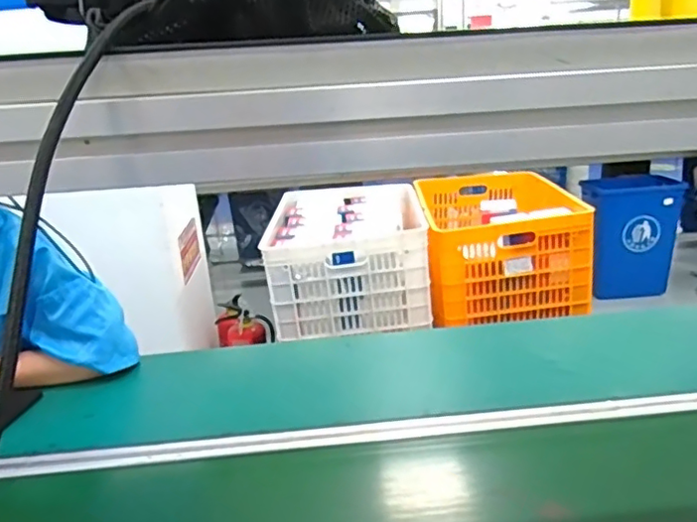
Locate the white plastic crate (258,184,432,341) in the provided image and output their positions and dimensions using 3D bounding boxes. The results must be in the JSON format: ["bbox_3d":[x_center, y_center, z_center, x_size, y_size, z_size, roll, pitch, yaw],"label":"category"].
[{"bbox_3d":[0.002,-0.037,1.918,0.456,0.251,0.663,-2,19,2],"label":"white plastic crate"}]

